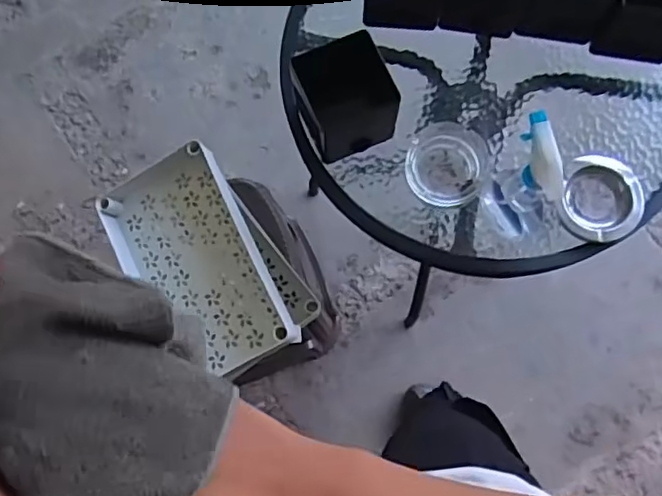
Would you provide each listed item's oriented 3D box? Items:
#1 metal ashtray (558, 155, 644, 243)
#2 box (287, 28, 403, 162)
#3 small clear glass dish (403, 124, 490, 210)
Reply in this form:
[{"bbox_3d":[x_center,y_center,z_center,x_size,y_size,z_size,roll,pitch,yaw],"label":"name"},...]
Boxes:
[{"bbox_3d":[0.364,-0.065,0.820,0.103,0.027,0.110,0,73,0],"label":"metal ashtray"},{"bbox_3d":[0.019,-0.191,0.809,0.115,0.118,0.113,-22,76,-6],"label":"box"},{"bbox_3d":[0.157,-0.113,0.834,0.106,0.050,0.119,18,75,4],"label":"small clear glass dish"}]

